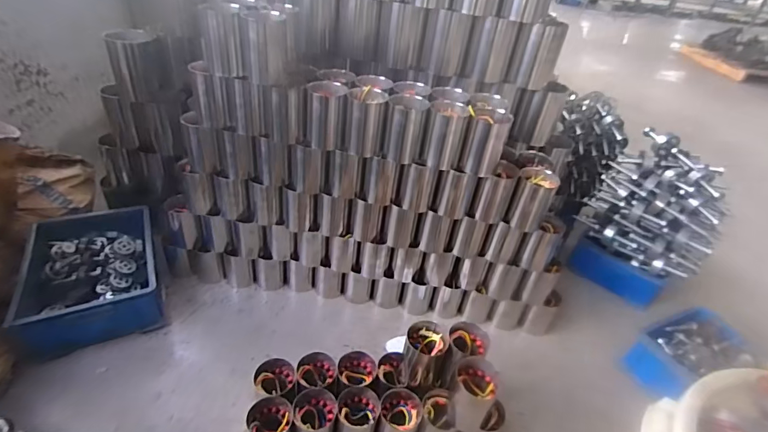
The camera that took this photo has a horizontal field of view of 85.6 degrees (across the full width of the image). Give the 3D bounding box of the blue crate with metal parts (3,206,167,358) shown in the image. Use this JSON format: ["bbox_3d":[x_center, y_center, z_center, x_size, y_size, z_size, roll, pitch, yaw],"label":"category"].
[{"bbox_3d":[-0.786,0.143,1.125,0.298,0.140,0.401,-12,41,-25],"label":"blue crate with metal parts"}]

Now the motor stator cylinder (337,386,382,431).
[{"bbox_3d":[-0.061,0.460,0.922,0.093,0.111,0.103,10,36,3],"label":"motor stator cylinder"}]

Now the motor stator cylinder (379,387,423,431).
[{"bbox_3d":[0.029,0.465,0.933,0.094,0.111,0.107,21,38,17],"label":"motor stator cylinder"}]

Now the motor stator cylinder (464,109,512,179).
[{"bbox_3d":[0.230,-0.167,0.940,0.082,0.131,0.075,16,37,11],"label":"motor stator cylinder"}]

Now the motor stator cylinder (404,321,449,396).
[{"bbox_3d":[0.091,0.318,0.935,0.098,0.123,0.099,10,36,3],"label":"motor stator cylinder"}]

